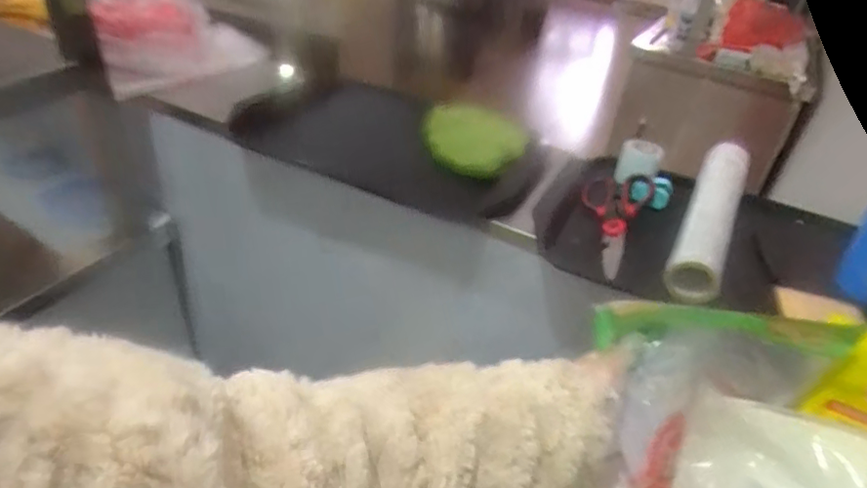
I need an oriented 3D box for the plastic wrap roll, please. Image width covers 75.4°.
[{"bbox_3d":[0.324,-0.039,0.654,0.048,0.059,0.306,22,39,21],"label":"plastic wrap roll"}]

